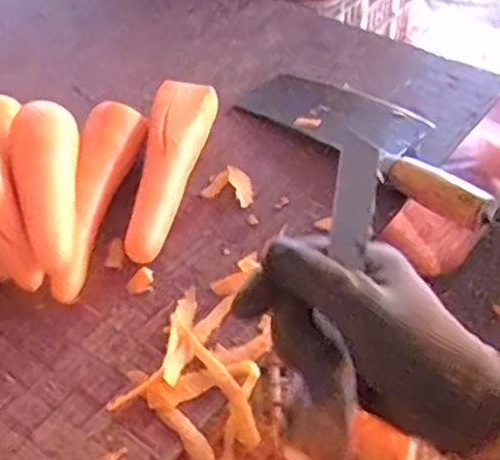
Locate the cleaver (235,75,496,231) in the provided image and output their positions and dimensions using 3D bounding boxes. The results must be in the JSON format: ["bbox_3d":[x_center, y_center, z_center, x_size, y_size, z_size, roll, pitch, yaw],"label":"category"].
[{"bbox_3d":[0.112,-0.092,0.633,0.095,0.029,0.265,-35,54,-28],"label":"cleaver"}]

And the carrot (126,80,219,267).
[{"bbox_3d":[-0.069,-0.053,0.594,0.049,0.045,0.179,6,47,9],"label":"carrot"}]

